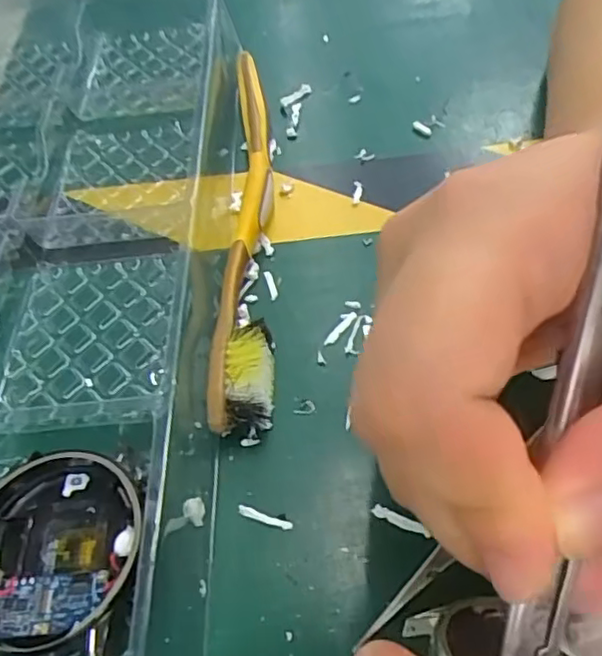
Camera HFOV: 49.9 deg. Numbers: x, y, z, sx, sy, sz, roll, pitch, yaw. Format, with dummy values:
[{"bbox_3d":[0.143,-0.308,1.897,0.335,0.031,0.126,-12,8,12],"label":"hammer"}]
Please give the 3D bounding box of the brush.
[{"bbox_3d":[-0.018,-0.042,0.221,0.017,0.016,0.171,-4,52,2],"label":"brush"}]

